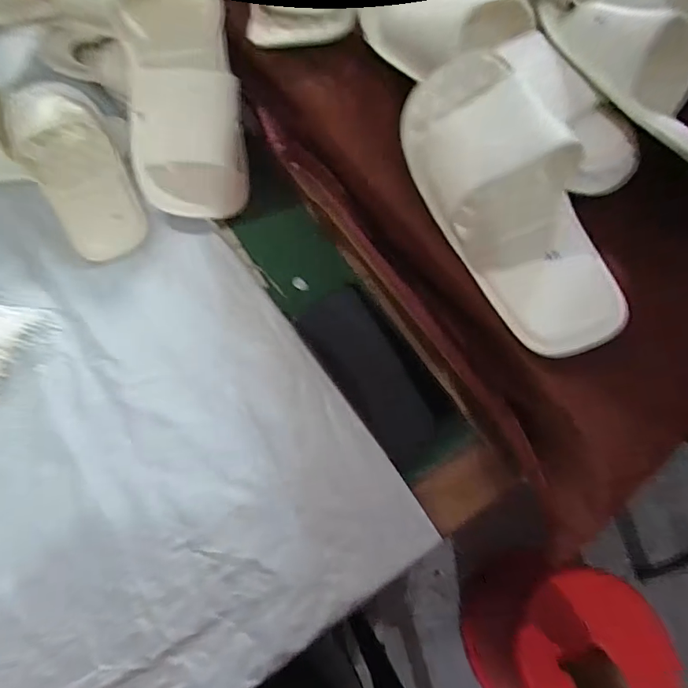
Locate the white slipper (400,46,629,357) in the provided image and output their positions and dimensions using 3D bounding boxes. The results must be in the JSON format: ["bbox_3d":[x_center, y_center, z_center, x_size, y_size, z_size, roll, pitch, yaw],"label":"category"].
[{"bbox_3d":[0.121,-0.107,0.328,0.090,0.071,0.240,-22,81,-10],"label":"white slipper"}]

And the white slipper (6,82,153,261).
[{"bbox_3d":[-0.290,-0.201,0.487,0.103,0.046,0.242,-30,70,-13],"label":"white slipper"}]

